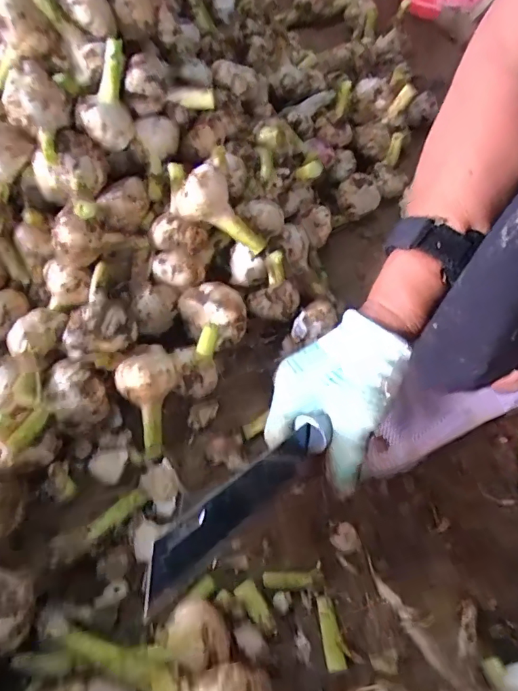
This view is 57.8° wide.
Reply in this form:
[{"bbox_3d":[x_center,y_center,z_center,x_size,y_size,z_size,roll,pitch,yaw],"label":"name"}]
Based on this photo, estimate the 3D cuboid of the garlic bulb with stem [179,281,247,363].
[{"bbox_3d":[-0.037,-0.024,0.423,0.054,0.050,0.072,-17,58,-12],"label":"garlic bulb with stem"}]

